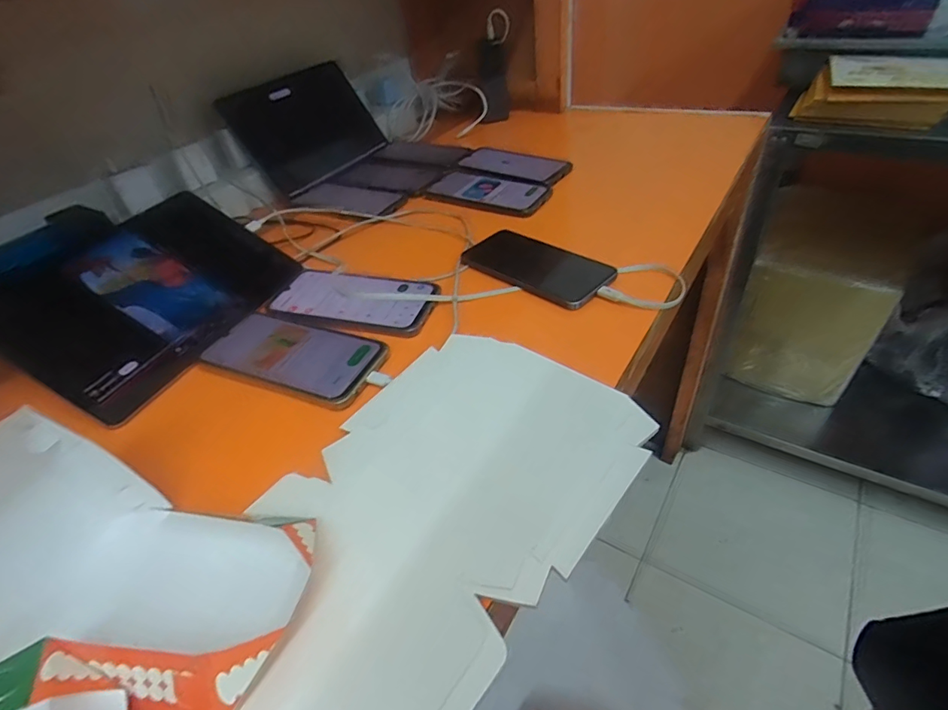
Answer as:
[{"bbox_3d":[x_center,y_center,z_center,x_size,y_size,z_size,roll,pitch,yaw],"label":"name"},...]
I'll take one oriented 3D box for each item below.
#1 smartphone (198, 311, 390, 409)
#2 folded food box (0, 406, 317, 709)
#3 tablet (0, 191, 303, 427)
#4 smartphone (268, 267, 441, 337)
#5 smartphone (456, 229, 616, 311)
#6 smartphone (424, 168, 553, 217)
[{"bbox_3d":[-0.166,-0.001,0.443,0.167,0.006,0.083,12,45,19],"label":"smartphone"},{"bbox_3d":[-0.189,0.110,0.256,0.186,0.087,0.111,3,43,10],"label":"folded food box"},{"bbox_3d":[-0.314,-0.064,0.477,0.166,0.015,0.248,34,50,-4],"label":"tablet"},{"bbox_3d":[-0.122,-0.062,0.500,0.166,0.008,0.089,11,45,18],"label":"smartphone"},{"bbox_3d":[0.067,-0.099,0.522,0.164,0.007,0.080,30,53,33],"label":"smartphone"},{"bbox_3d":[0.019,-0.232,0.677,0.176,0.010,0.095,23,50,29],"label":"smartphone"}]

